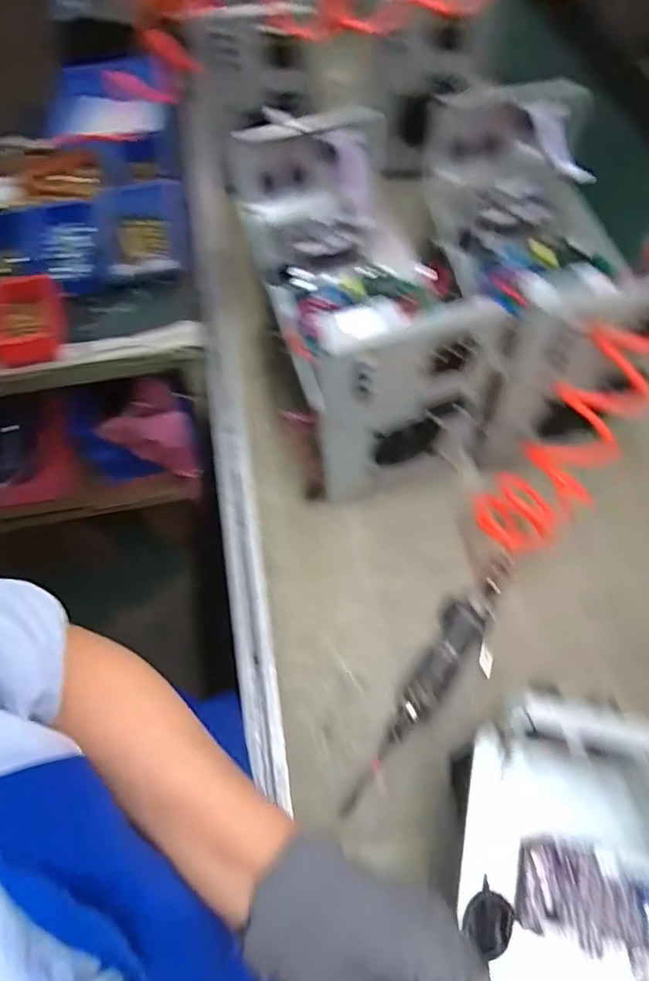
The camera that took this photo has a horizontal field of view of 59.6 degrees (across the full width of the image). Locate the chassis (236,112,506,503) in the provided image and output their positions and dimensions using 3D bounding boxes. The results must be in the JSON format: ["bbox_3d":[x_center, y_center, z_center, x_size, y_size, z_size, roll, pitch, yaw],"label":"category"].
[{"bbox_3d":[0.040,-0.226,0.697,0.201,0.251,0.376,-13,60,-4],"label":"chassis"}]

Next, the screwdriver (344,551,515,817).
[{"bbox_3d":[0.118,0.195,0.600,0.043,0.034,0.311,30,66,19],"label":"screwdriver"}]

